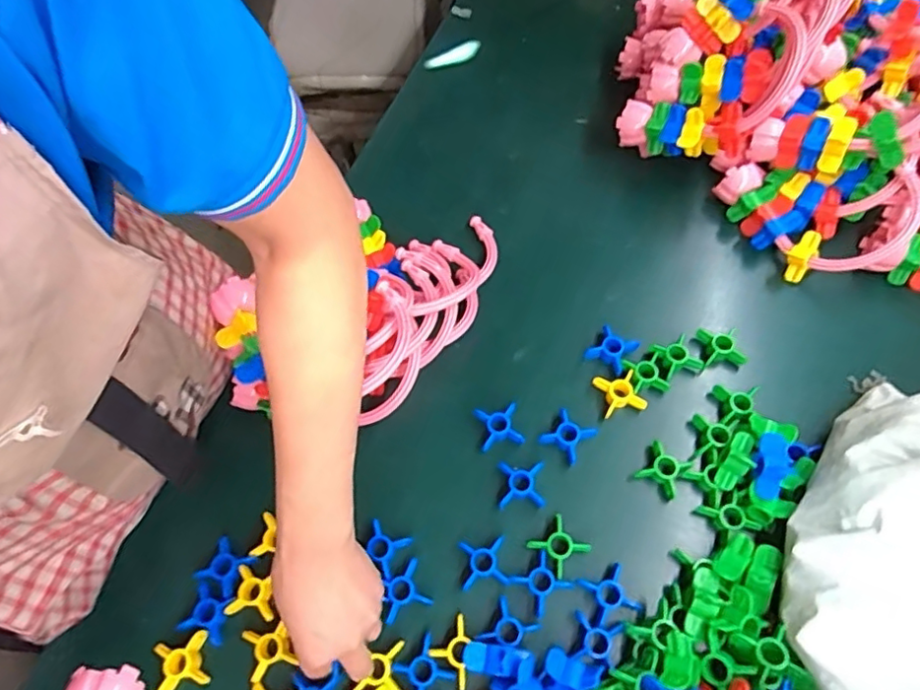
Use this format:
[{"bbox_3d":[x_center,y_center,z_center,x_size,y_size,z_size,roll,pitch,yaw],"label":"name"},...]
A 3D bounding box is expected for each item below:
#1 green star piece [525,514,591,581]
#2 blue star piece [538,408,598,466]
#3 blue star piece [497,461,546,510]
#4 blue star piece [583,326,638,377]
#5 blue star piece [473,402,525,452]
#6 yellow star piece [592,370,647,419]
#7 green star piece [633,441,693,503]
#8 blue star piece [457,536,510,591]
[{"bbox_3d":[0.089,0.182,0.531,0.040,0.021,0.040,-38,68,-16],"label":"green star piece"},{"bbox_3d":[0.105,0.089,0.574,0.041,0.019,0.040,36,70,18],"label":"blue star piece"},{"bbox_3d":[0.058,0.133,0.558,0.042,0.020,0.043,2,63,3],"label":"blue star piece"},{"bbox_3d":[0.157,0.005,0.612,0.041,0.023,0.039,30,68,16],"label":"blue star piece"},{"bbox_3d":[0.038,0.081,0.584,0.042,0.020,0.042,-7,63,-2],"label":"blue star piece"},{"bbox_3d":[0.160,0.049,0.592,0.039,0.018,0.040,-13,63,-5],"label":"yellow star piece"},{"bbox_3d":[0.195,0.119,0.560,0.041,0.034,0.043,31,68,17],"label":"green star piece"},{"bbox_3d":[0.021,0.196,0.528,0.040,0.018,0.040,-7,63,-1],"label":"blue star piece"}]

